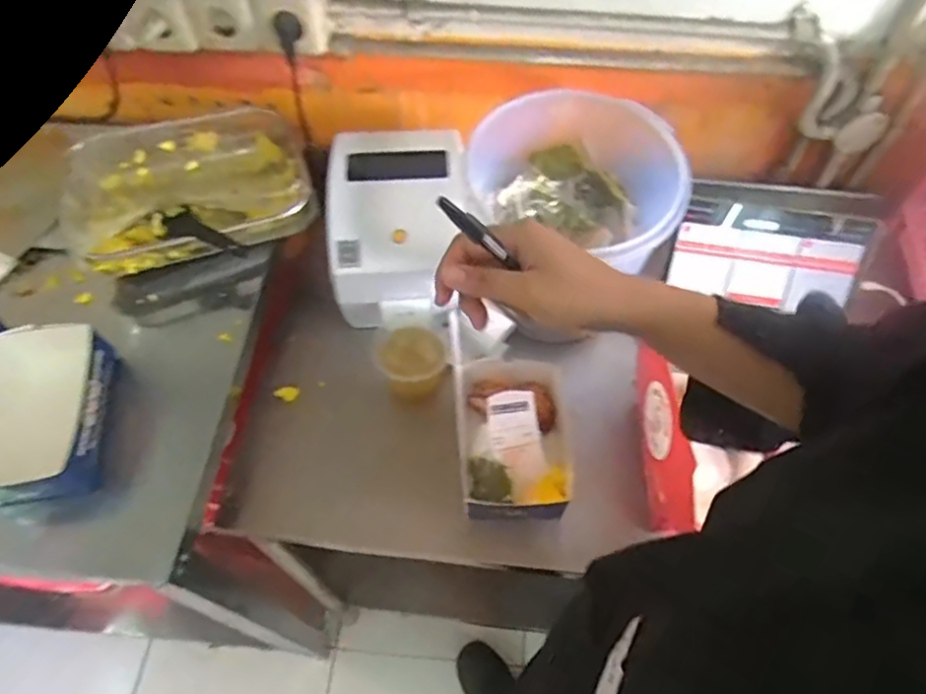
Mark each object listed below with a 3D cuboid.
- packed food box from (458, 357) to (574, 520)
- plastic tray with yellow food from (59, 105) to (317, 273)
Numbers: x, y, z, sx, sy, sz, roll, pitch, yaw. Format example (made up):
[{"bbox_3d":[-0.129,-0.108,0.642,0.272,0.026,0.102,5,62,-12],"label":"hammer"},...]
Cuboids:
[{"bbox_3d":[0.065,0.103,0.745,0.130,0.073,0.181,-3,58,-1],"label":"packed food box"},{"bbox_3d":[-0.354,-0.207,0.815,0.301,0.077,0.232,-17,60,-10],"label":"plastic tray with yellow food"}]

